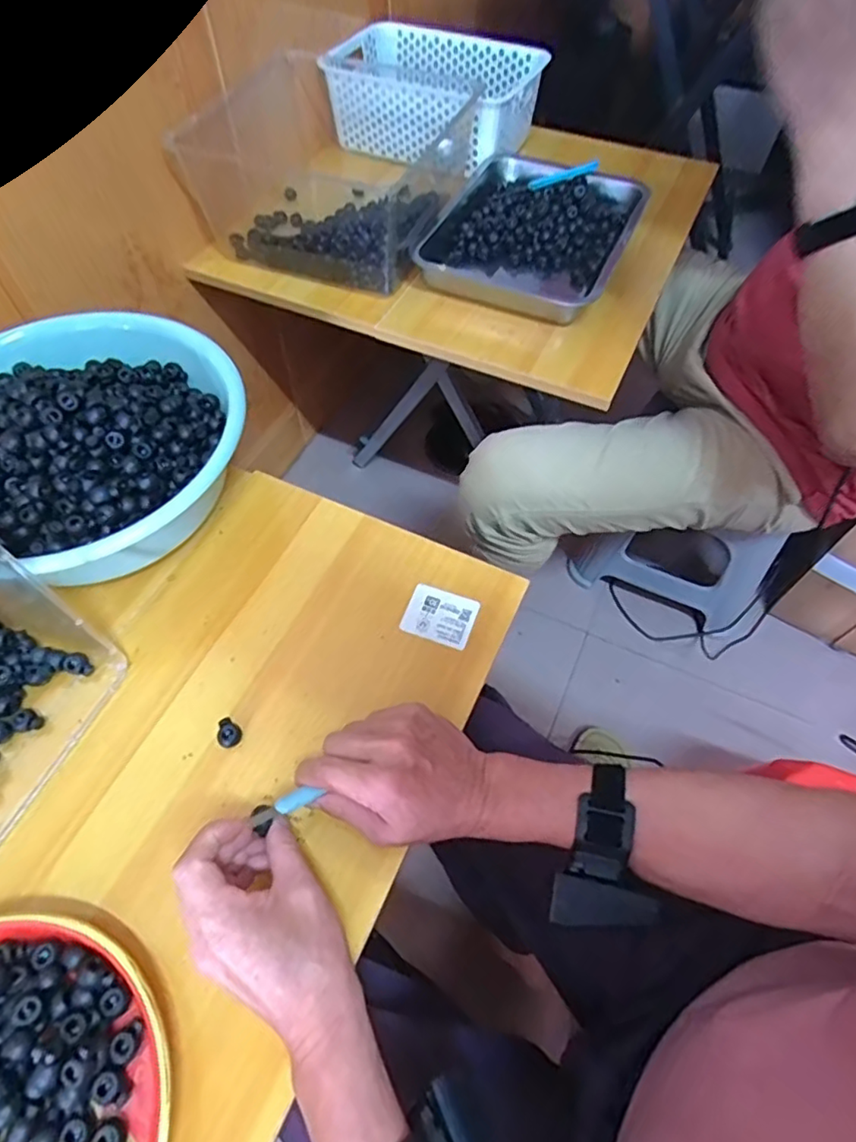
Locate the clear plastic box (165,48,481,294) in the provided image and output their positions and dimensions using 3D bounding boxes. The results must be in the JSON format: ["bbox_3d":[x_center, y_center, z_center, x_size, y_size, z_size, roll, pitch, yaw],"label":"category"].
[{"bbox_3d":[-0.111,-0.551,0.810,0.288,0.133,0.336,19,60,11],"label":"clear plastic box"}]

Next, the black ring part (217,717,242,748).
[{"bbox_3d":[-0.155,0.126,0.465,0.023,0.006,0.019,40,65,21],"label":"black ring part"}]

